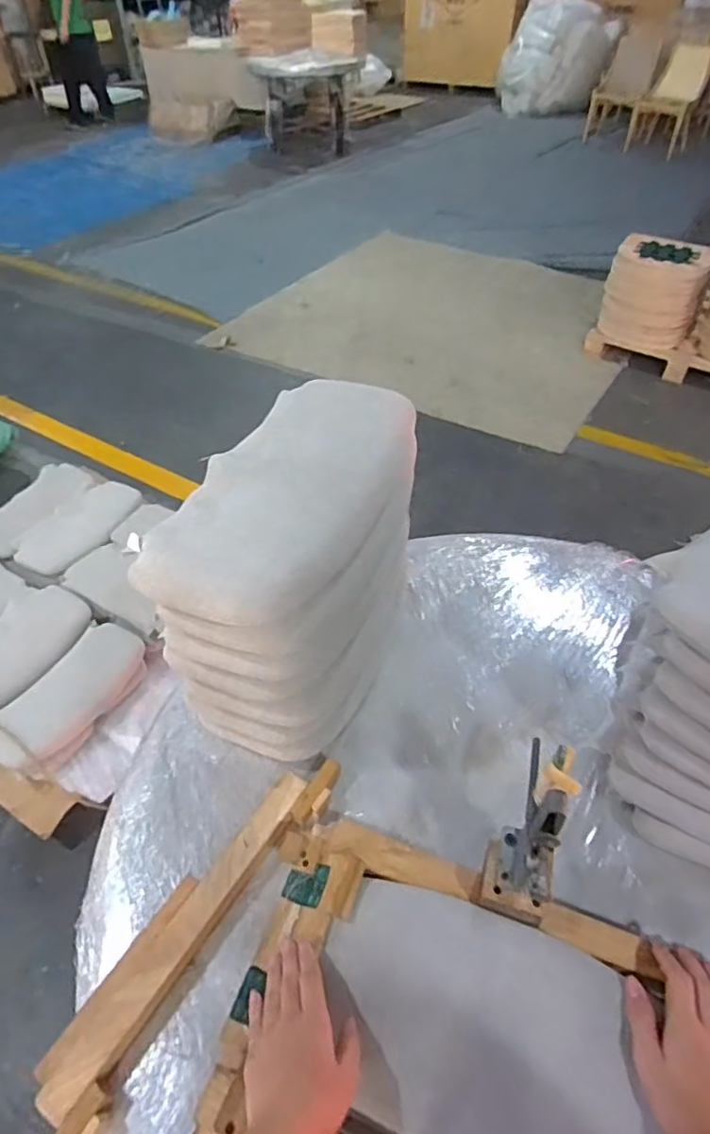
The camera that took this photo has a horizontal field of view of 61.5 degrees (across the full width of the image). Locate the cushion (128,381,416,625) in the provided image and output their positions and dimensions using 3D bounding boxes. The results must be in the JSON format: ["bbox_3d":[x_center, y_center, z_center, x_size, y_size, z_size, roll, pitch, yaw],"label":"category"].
[{"bbox_3d":[-0.078,-0.098,0.737,0.223,0.079,0.411,15,48,14],"label":"cushion"}]

